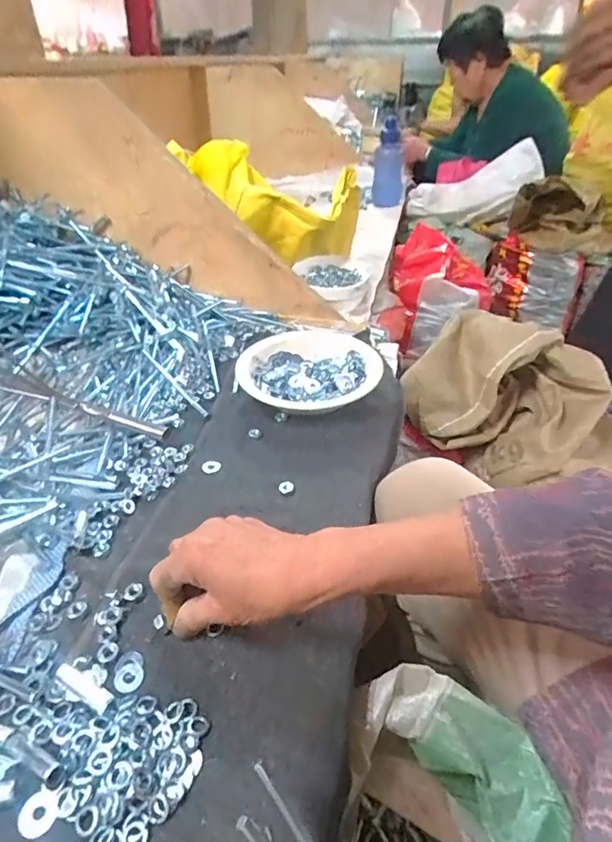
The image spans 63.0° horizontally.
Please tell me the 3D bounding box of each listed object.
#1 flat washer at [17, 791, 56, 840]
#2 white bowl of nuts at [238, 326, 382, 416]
[{"bbox_3d":[-0.148,0.216,0.274,0.019,0.004,0.020,0,36,0],"label":"flat washer"},{"bbox_3d":[-0.001,-0.054,0.611,0.176,0.050,0.167,23,42,29],"label":"white bowl of nuts"}]

